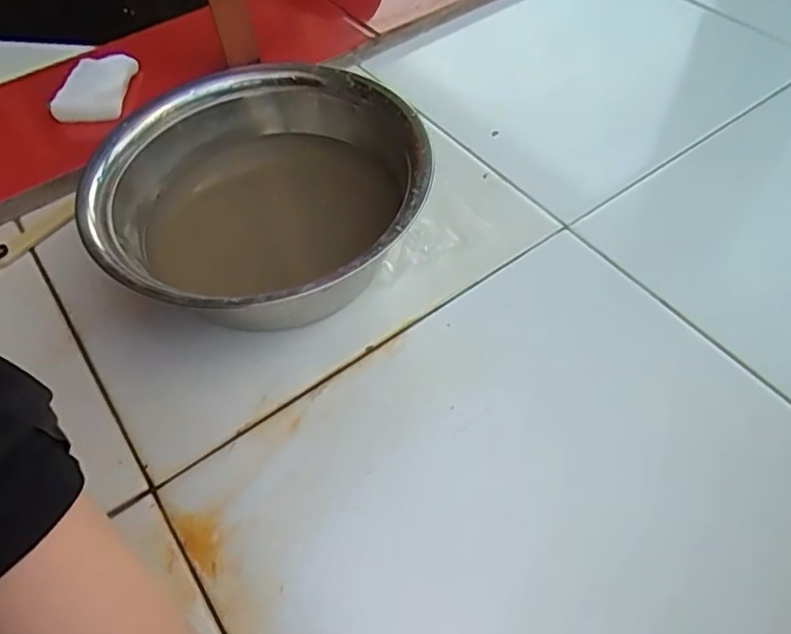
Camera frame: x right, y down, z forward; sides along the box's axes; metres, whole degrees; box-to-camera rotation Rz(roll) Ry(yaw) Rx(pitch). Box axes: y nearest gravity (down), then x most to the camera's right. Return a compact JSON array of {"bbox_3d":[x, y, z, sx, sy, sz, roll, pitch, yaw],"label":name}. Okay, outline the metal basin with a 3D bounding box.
[{"bbox_3d":[-0.101,-0.090,0.505,0.250,0.099,0.257,-1,55,2],"label":"metal basin"}]

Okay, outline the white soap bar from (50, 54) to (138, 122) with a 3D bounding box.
[{"bbox_3d":[-0.321,-0.246,0.651,0.067,0.018,0.102,-2,54,3],"label":"white soap bar"}]

